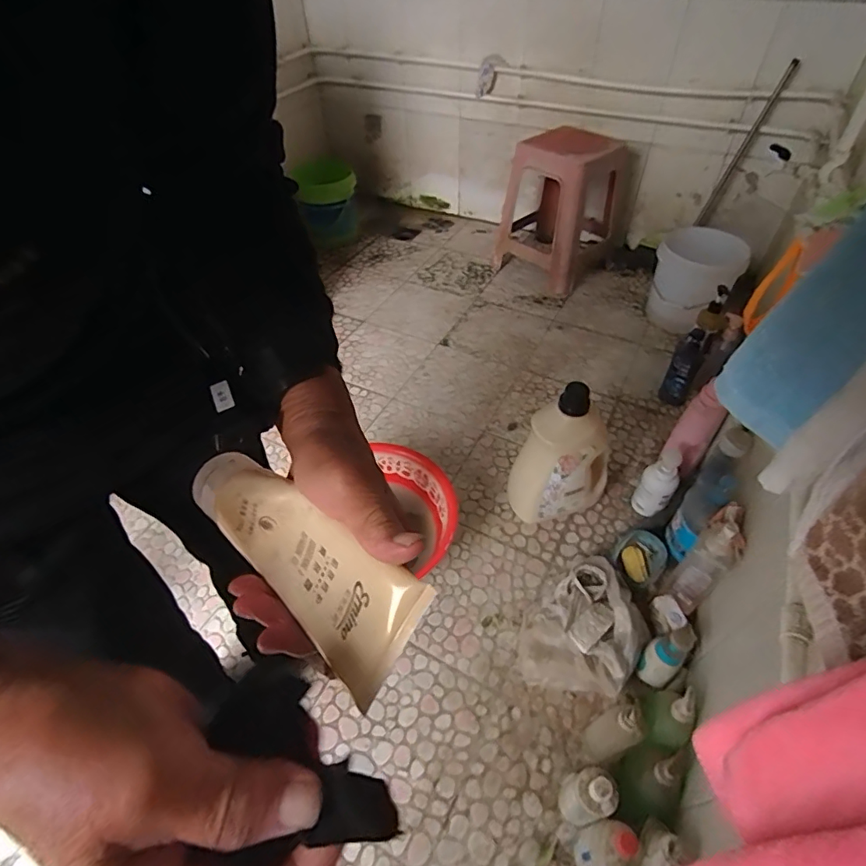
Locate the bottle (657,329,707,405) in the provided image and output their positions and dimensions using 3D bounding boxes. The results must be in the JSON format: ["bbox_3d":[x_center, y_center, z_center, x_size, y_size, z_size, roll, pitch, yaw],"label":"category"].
[{"bbox_3d":[0.700,-0.178,1.389,0.076,0.208,0.070,21,51,23],"label":"bottle"}]

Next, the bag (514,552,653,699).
[{"bbox_3d":[0.297,0.381,0.961,0.281,0.087,0.202,-36,56,-26],"label":"bag"}]

